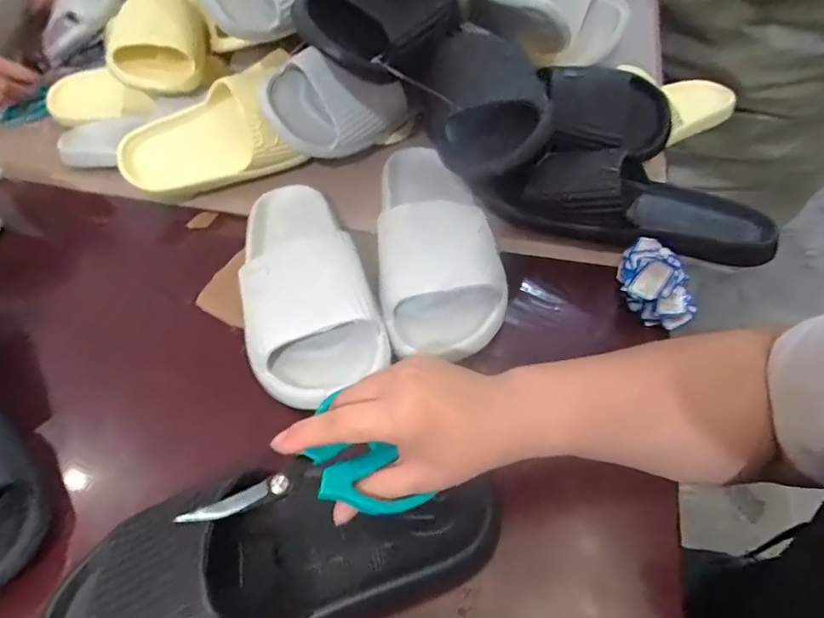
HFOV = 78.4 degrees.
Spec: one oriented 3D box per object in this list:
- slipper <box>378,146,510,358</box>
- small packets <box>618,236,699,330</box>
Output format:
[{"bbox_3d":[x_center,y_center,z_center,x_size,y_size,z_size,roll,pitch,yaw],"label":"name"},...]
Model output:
[{"bbox_3d":[0.023,-0.075,0.473,0.105,0.069,0.259,-5,49,1],"label":"slipper"},{"bbox_3d":[0.209,-0.024,0.432,0.052,0.033,0.075,4,50,8],"label":"small packets"}]

